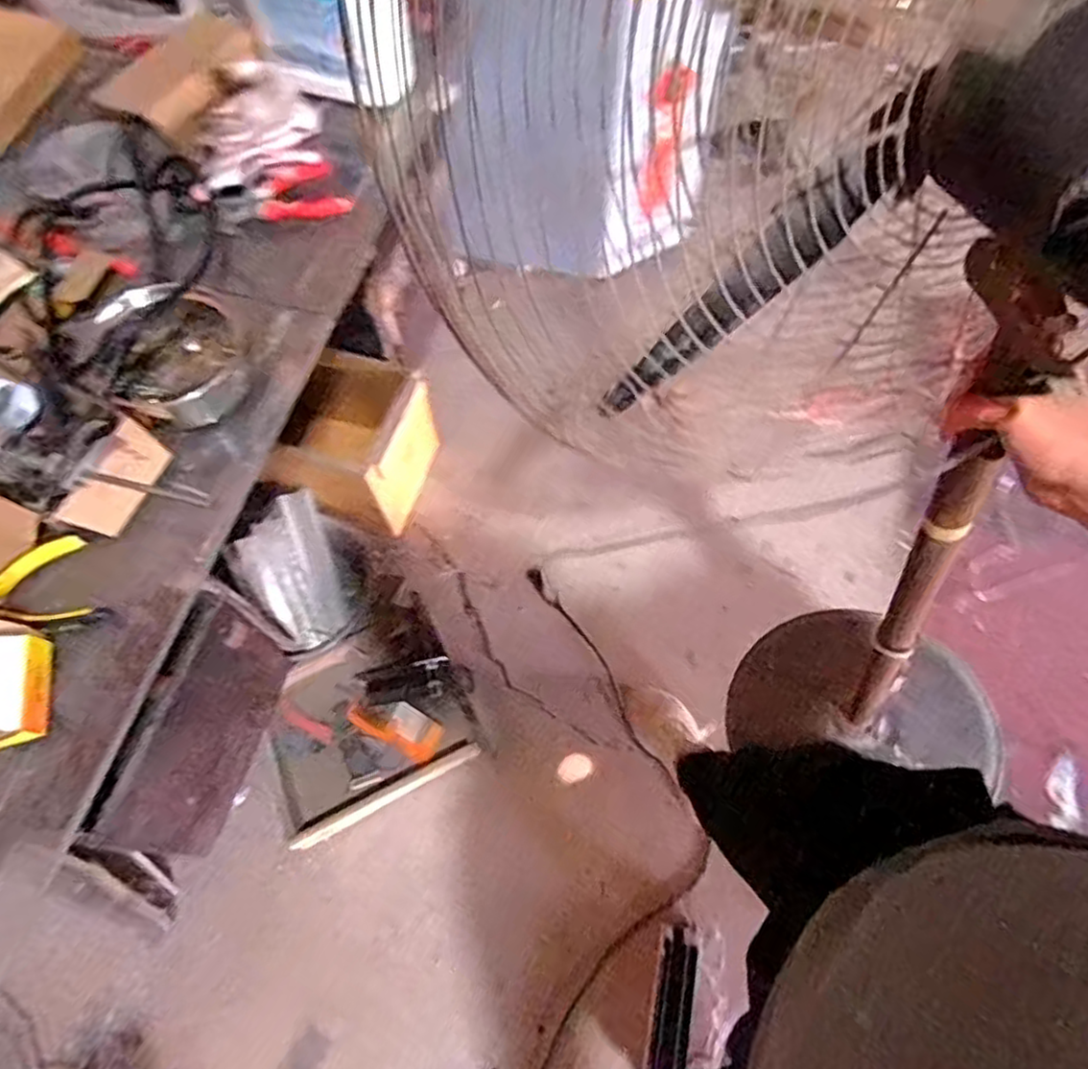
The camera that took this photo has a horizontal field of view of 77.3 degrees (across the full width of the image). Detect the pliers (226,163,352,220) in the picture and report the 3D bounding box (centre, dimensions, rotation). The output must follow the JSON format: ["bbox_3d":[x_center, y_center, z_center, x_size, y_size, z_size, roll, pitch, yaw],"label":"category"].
[{"bbox_3d":[-0.340,-0.443,0.895,0.153,0.025,0.085,-18,66,-9],"label":"pliers"}]

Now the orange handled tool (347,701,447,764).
[{"bbox_3d":[-0.296,0.379,1.365,0.190,0.020,0.085,28,71,8],"label":"orange handled tool"}]

